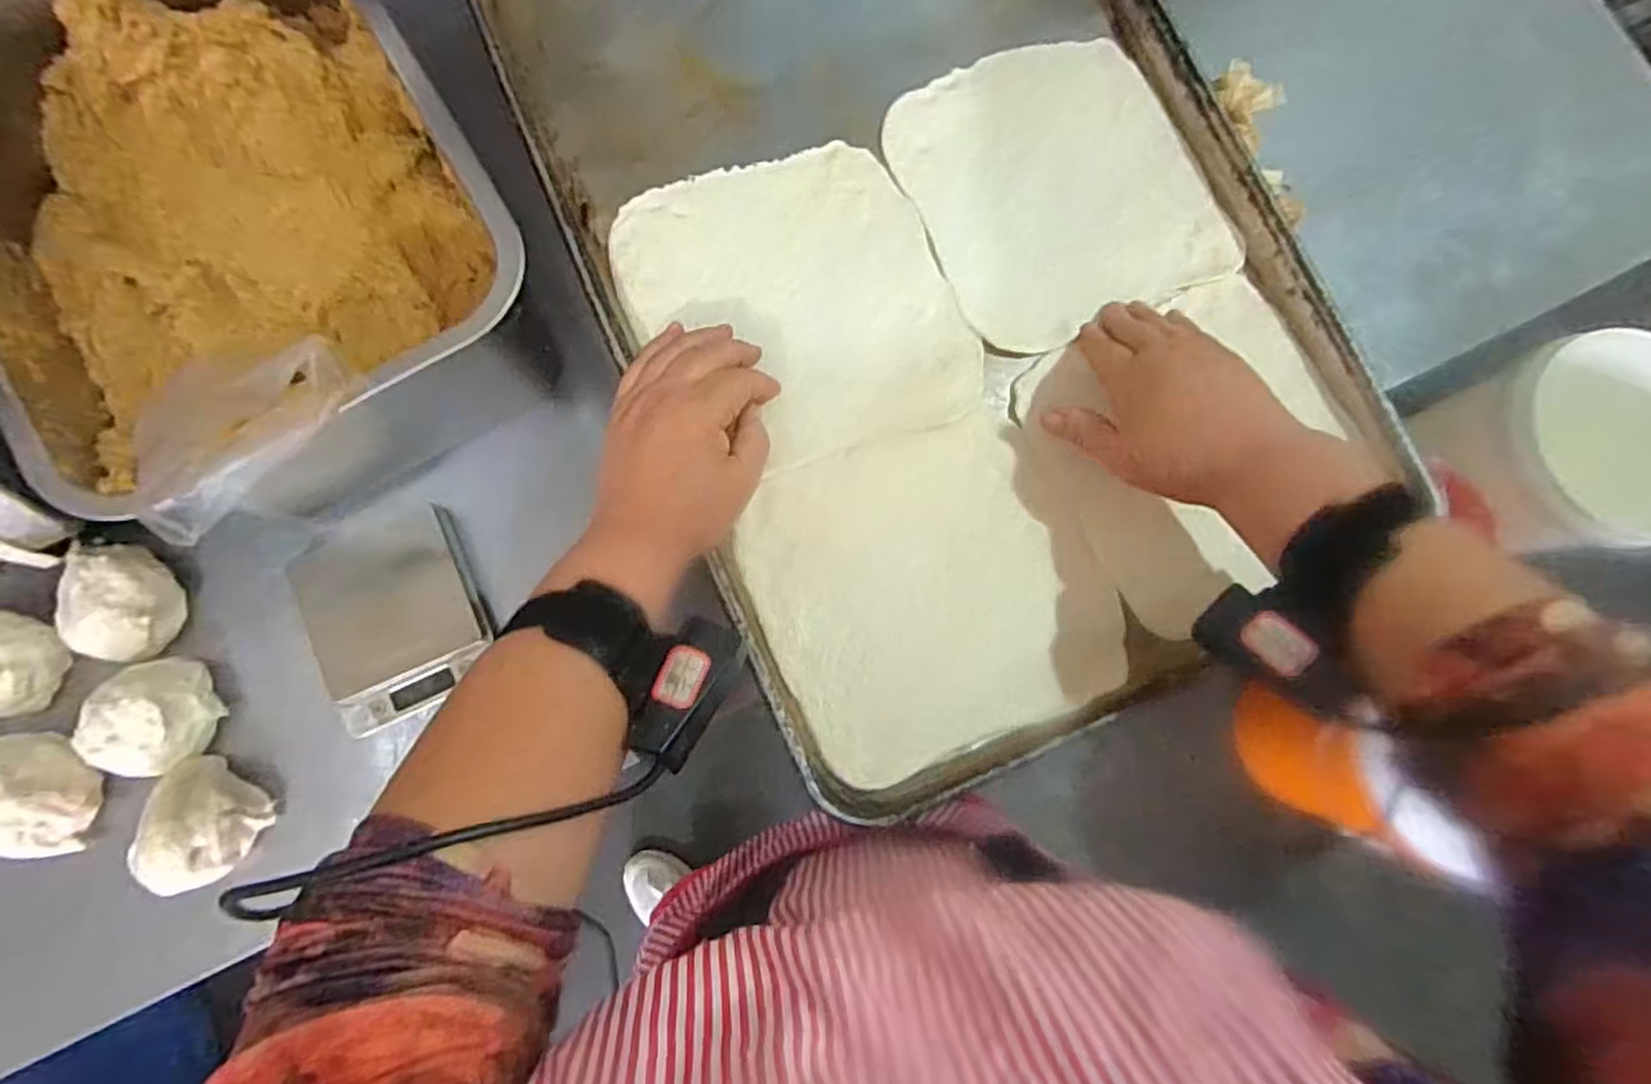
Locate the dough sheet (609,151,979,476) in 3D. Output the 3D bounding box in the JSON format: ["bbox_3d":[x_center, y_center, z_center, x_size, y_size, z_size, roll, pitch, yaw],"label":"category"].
[{"bbox_3d":[-0.019,-0.144,0.469,0.185,0.012,0.190,-20,82,-5],"label":"dough sheet"}]

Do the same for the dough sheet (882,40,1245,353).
[{"bbox_3d":[0.148,-0.228,0.491,0.180,0.007,0.188,-25,82,-6],"label":"dough sheet"}]

